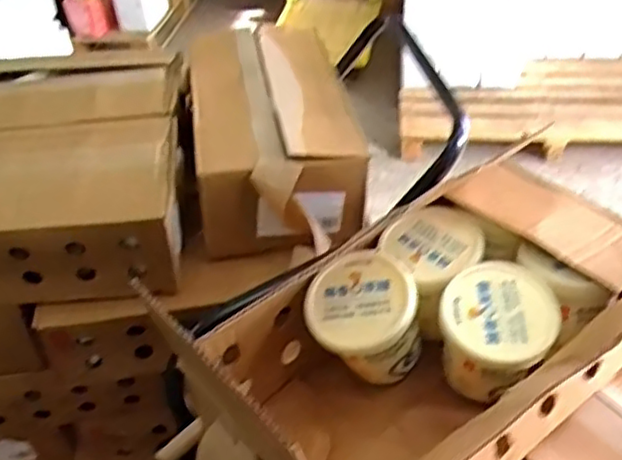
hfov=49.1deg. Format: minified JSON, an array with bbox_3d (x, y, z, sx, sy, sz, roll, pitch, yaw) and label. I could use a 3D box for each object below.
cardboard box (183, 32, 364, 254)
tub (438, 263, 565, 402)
[{"bbox_3d":[-0.066,-0.181,1.164,0.253,0.143,0.486,-7,41,-3],"label":"cardboard box"},{"bbox_3d":[0.201,0.118,0.741,0.113,0.123,0.120,-2,41,2],"label":"tub"}]

